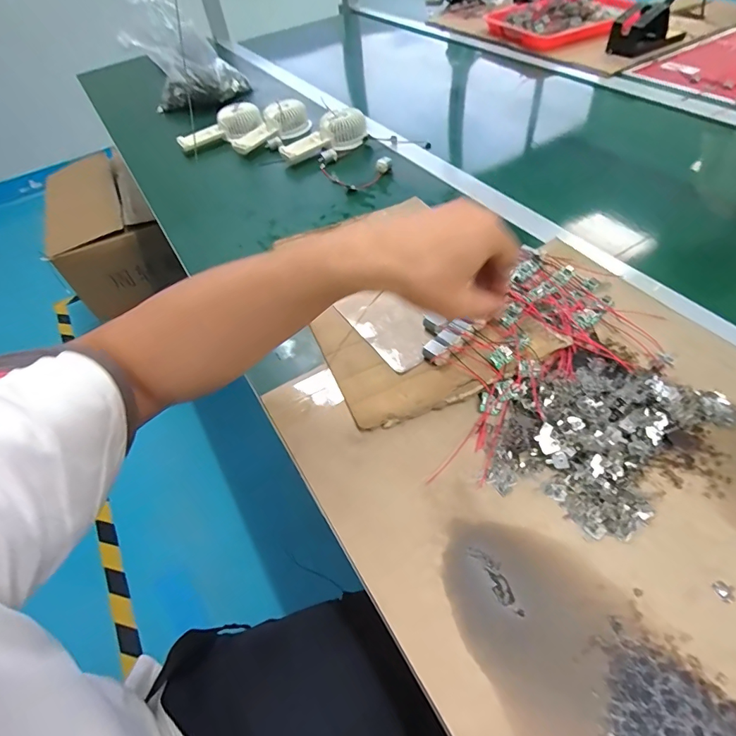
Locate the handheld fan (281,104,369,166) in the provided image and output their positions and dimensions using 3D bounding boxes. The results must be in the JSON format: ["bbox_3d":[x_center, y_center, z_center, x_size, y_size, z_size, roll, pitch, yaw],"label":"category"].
[{"bbox_3d":[-0.075,-0.397,0.747,0.158,0.049,0.068,-26,51,0],"label":"handheld fan"}]

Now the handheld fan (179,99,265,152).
[{"bbox_3d":[-0.280,-0.453,0.817,0.160,0.043,0.070,-24,50,2],"label":"handheld fan"}]

